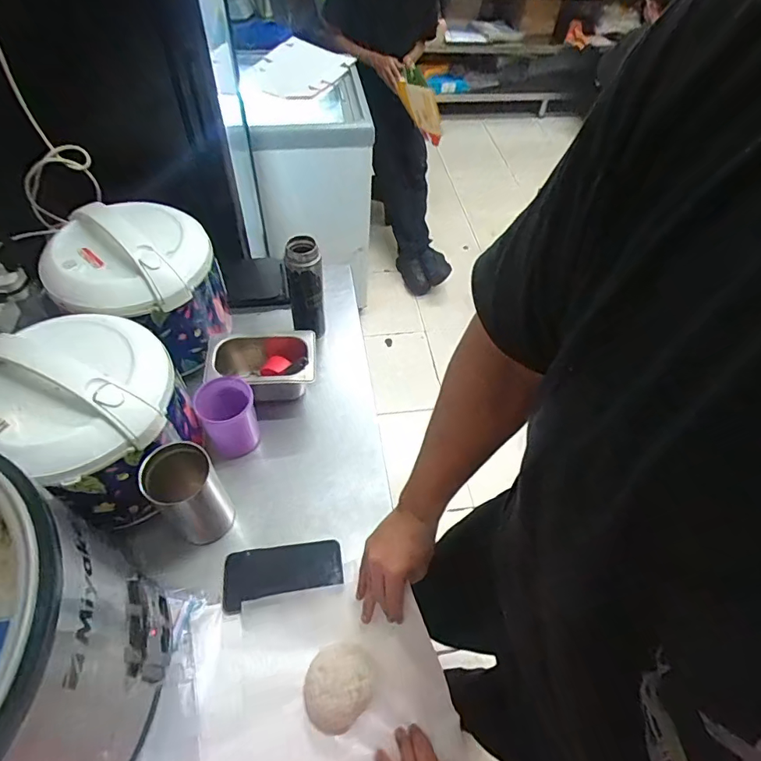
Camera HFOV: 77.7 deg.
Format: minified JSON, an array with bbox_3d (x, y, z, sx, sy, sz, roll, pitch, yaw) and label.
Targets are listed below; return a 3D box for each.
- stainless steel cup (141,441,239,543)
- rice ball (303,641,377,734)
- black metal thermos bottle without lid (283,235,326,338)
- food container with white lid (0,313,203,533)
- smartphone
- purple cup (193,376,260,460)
[{"bbox_3d":[-0.265,0.160,0.661,0.083,0.165,0.087,2,53,-3],"label":"stainless steel cup"},{"bbox_3d":[-0.053,0.374,0.582,0.081,0.043,0.095,28,56,16],"label":"rice ball"},{"bbox_3d":[-0.136,-0.167,0.874,0.063,0.199,0.056,-2,54,-6],"label":"black metal thermos bottle without lid"},{"bbox_3d":[-0.391,0.051,0.648,0.217,0.219,0.207,2,53,-3],"label":"food container with white lid"},{"bbox_3d":[-0.139,0.272,0.675,0.165,0.004,0.075,-7,54,-10],"label":"smartphone"},{"bbox_3d":[-0.243,0.061,0.763,0.083,0.117,0.078,2,53,-3],"label":"purple cup"}]

